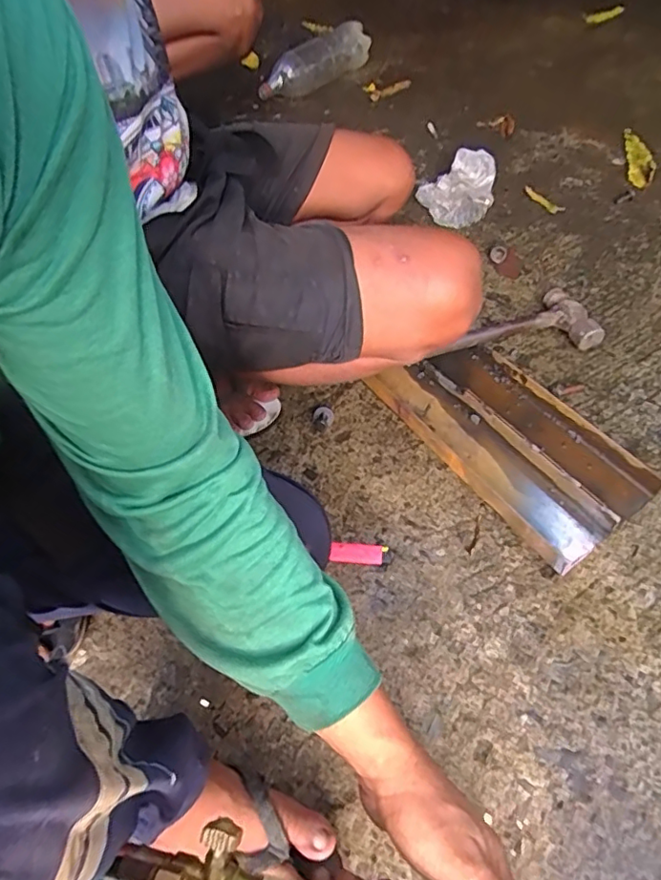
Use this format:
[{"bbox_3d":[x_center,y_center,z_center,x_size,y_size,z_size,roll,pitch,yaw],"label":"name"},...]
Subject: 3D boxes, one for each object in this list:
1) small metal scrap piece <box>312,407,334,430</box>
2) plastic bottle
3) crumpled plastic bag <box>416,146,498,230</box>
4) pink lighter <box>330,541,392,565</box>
[{"bbox_3d":[-0.010,-0.031,0.761,0.028,0.012,0.031,-16,56,-7],"label":"small metal scrap piece"},{"bbox_3d":[-0.029,-0.861,1.284,0.094,0.096,0.290,35,66,28],"label":"plastic bottle"},{"bbox_3d":[0.222,-0.445,0.979,0.133,0.067,0.116,4,56,7],"label":"crumpled plastic bag"},{"bbox_3d":[0.034,0.131,0.642,0.069,0.011,0.022,5,56,8],"label":"pink lighter"}]

